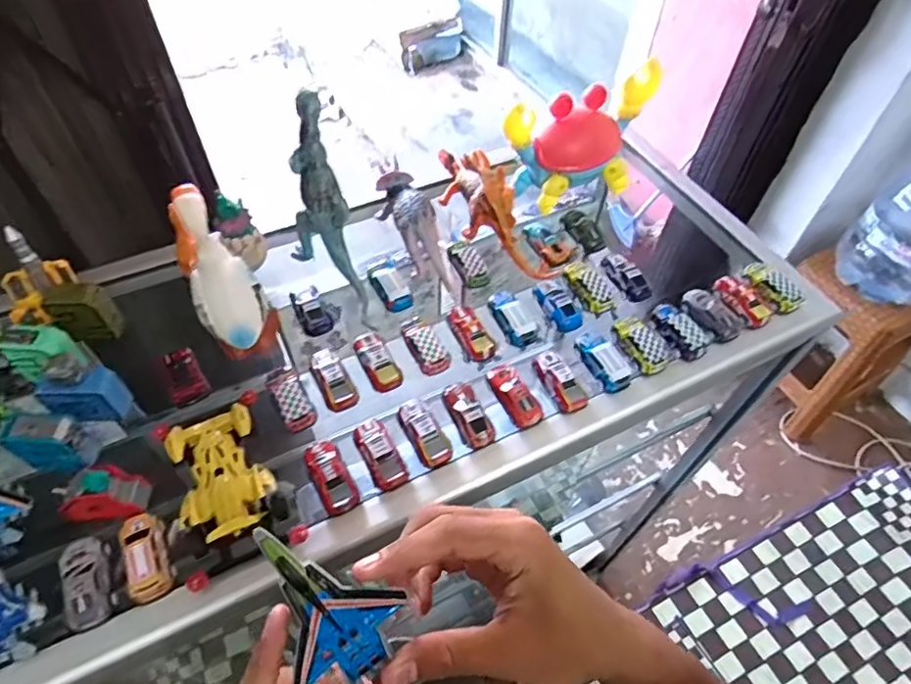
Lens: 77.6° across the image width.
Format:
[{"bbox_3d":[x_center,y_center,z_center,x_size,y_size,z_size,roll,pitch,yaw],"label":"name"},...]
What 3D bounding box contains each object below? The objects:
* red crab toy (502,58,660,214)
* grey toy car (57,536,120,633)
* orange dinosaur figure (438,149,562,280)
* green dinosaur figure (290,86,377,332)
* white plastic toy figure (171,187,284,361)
[{"bbox_3d":[0.143,-0.226,0.640,0.166,0.119,0.052,-19,55,-15],"label":"red crab toy"},{"bbox_3d":[-0.266,0.172,0.408,0.029,0.019,0.062,-24,57,-18],"label":"grey toy car"},{"bbox_3d":[0.033,-0.154,0.615,0.050,0.067,0.212,-29,59,-22],"label":"orange dinosaur figure"},{"bbox_3d":[-0.132,-0.117,0.553,0.058,0.194,0.127,-15,54,-12],"label":"green dinosaur figure"},{"bbox_3d":[-0.209,-0.058,0.504,0.057,0.155,0.049,-25,17,-19],"label":"white plastic toy figure"}]

